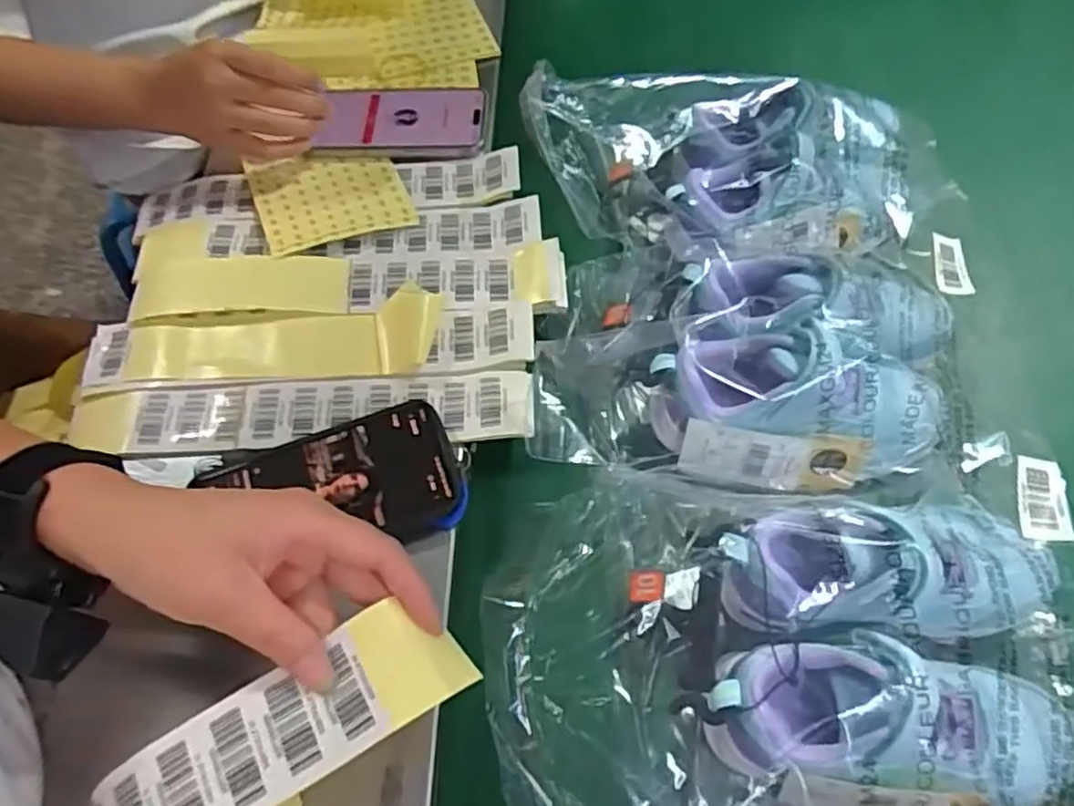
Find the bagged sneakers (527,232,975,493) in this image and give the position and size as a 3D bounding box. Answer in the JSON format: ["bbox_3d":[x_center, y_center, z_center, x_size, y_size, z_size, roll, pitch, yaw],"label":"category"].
[{"bbox_3d":[0.154,-0.039,0.470,0.303,0.093,0.179,1,61,3],"label":"bagged sneakers"}]

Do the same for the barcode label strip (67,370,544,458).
[{"bbox_3d":[-0.161,0.007,0.479,0.312,0.008,0.052,-3,59,0],"label":"barcode label strip"}]

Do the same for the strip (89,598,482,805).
[{"bbox_3d":[-0.109,0.148,0.301,0.163,0.023,0.055,-29,63,-7],"label":"strip"}]

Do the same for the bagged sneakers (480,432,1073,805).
[{"bbox_3d":[0.144,0.141,0.379,0.331,0.074,0.218,-3,61,1],"label":"bagged sneakers"}]

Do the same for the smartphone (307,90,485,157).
[{"bbox_3d":[-0.114,-0.248,0.608,0.140,0.013,0.088,1,61,3],"label":"smartphone"}]

